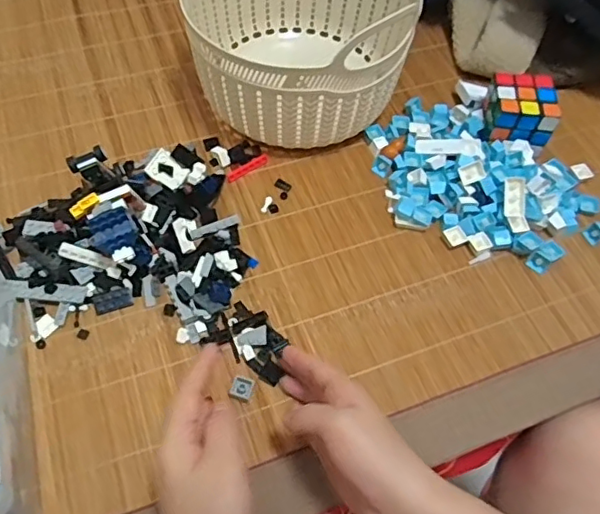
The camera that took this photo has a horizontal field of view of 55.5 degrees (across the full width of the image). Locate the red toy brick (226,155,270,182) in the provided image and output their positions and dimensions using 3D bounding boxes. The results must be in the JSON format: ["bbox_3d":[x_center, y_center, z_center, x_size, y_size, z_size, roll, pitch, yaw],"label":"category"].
[{"bbox_3d":[-0.052,-0.089,0.570,0.047,0.004,0.011,-32,66,-20],"label":"red toy brick"}]

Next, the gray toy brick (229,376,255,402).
[{"bbox_3d":[-0.046,0.105,0.453,0.016,0.006,0.018,15,60,6],"label":"gray toy brick"}]

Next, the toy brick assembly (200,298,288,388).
[{"bbox_3d":[-0.039,0.068,0.477,0.071,0.015,0.047,28,62,13],"label":"toy brick assembly"}]

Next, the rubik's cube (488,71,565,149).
[{"bbox_3d":[0.225,-0.147,0.588,0.063,0.065,0.064,11,59,3],"label":"rubik's cube"}]

